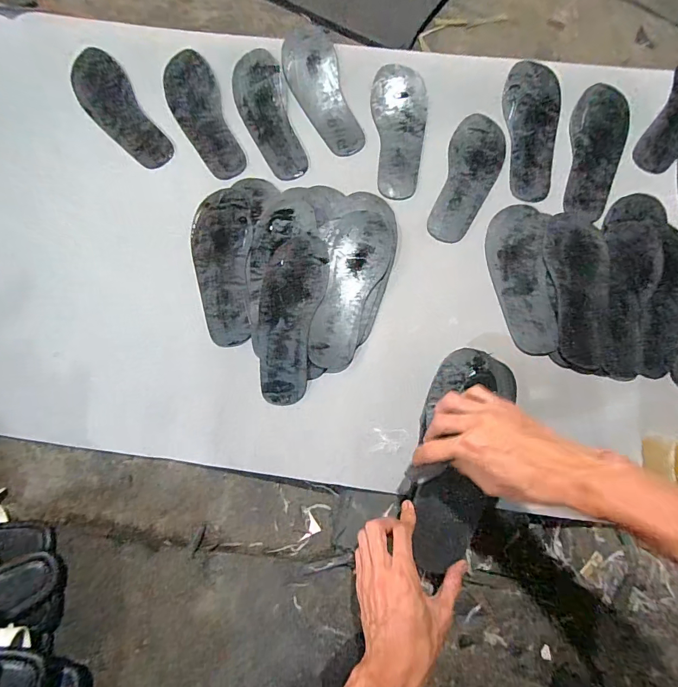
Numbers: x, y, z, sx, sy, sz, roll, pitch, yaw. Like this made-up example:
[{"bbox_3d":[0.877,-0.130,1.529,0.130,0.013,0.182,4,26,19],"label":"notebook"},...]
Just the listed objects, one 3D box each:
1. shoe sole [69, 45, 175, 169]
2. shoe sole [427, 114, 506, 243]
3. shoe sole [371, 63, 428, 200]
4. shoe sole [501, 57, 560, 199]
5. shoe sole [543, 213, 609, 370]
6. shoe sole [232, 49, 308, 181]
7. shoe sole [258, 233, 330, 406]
[{"bbox_3d":[-0.370,-0.389,0.658,0.086,0.007,0.232,-35,89,-1],"label":"shoe sole"},{"bbox_3d":[0.208,-0.266,0.632,0.085,0.010,0.224,20,80,5],"label":"shoe sole"},{"bbox_3d":[0.101,-0.351,0.644,0.087,0.026,0.226,0,78,1],"label":"shoe sole"},{"bbox_3d":[0.317,-0.344,0.633,0.086,0.034,0.229,-1,78,1],"label":"shoe sole"},{"bbox_3d":[0.348,-0.081,0.574,0.091,0.018,0.233,4,79,2],"label":"shoe sole"},{"bbox_3d":[-0.118,-0.378,0.655,0.085,0.014,0.229,-16,87,0],"label":"shoe sole"},{"bbox_3d":[-0.071,-0.040,0.573,0.093,0.020,0.251,5,79,2],"label":"shoe sole"}]

